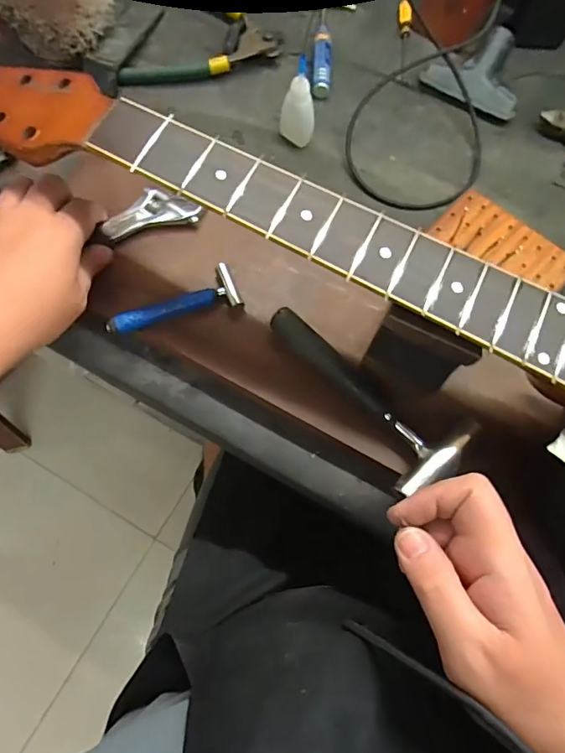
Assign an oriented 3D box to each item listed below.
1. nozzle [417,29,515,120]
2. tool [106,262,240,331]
[{"bbox_3d":[0.215,-0.324,0.499,0.101,0.035,0.076,38,75,11],"label":"nozzle"},{"bbox_3d":[-0.091,-0.065,0.388,0.108,0.012,0.038,-15,73,-6],"label":"tool"}]

